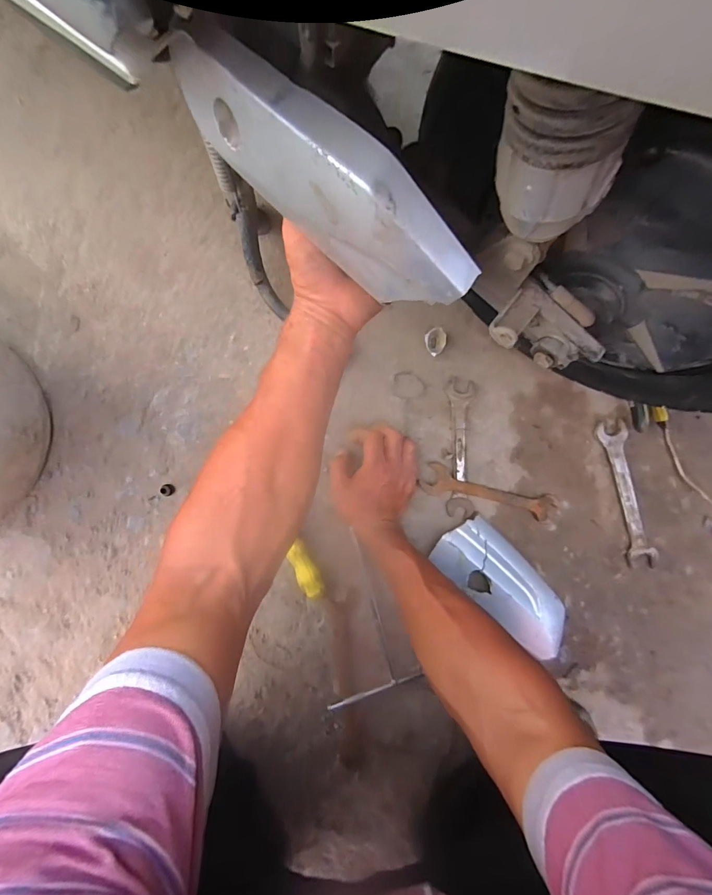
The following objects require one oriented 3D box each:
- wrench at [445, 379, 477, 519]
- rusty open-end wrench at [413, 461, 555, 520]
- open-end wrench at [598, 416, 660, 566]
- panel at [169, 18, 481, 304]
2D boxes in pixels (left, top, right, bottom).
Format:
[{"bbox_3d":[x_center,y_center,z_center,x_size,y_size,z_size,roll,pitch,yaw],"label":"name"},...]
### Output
[{"bbox_3d":[0.144,0.002,0.548,0.041,0.009,0.185,1,90,-4],"label":"wrench"},{"bbox_3d":[0.184,0.065,0.549,0.193,0.016,0.042,16,89,-4],"label":"rusty open-end wrench"},{"bbox_3d":[0.385,0.066,0.564,0.037,0.009,0.205,-13,91,-4],"label":"open-end wrench"},{"bbox_3d":[-0.020,-0.154,0.232,0.203,0.066,0.039,38,88,-3],"label":"panel"}]

